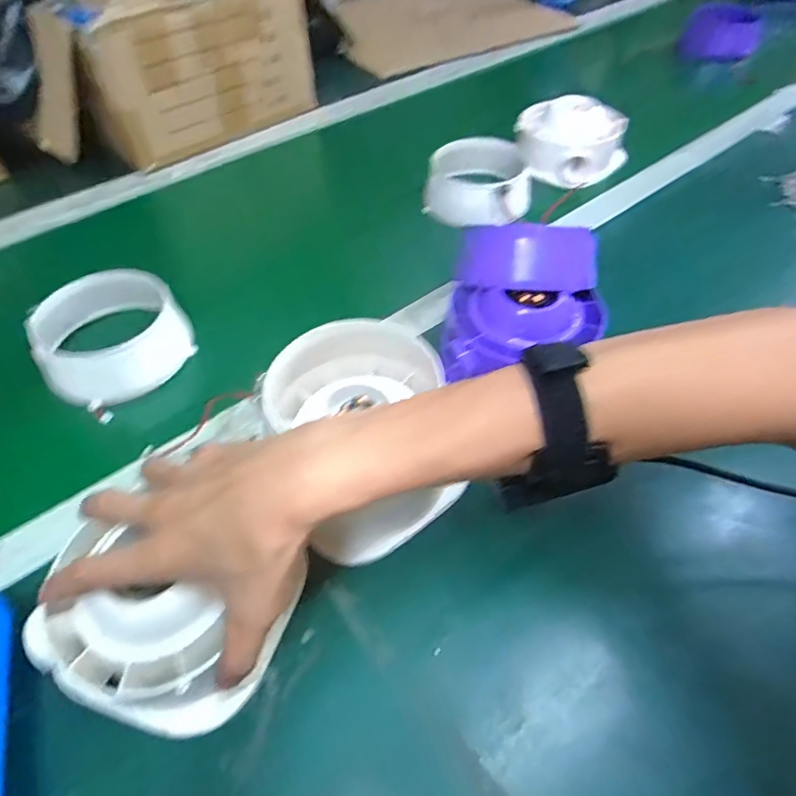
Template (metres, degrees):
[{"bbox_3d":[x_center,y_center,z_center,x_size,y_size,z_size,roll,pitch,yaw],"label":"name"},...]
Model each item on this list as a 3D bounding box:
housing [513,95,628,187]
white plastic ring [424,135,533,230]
[{"bbox_3d":[0.220,-0.331,0.679,0.146,0.065,0.108,14,53,13],"label":"housing"},{"bbox_3d":[0.102,-0.269,0.638,0.128,0.056,0.144,6,52,7],"label":"white plastic ring"}]

